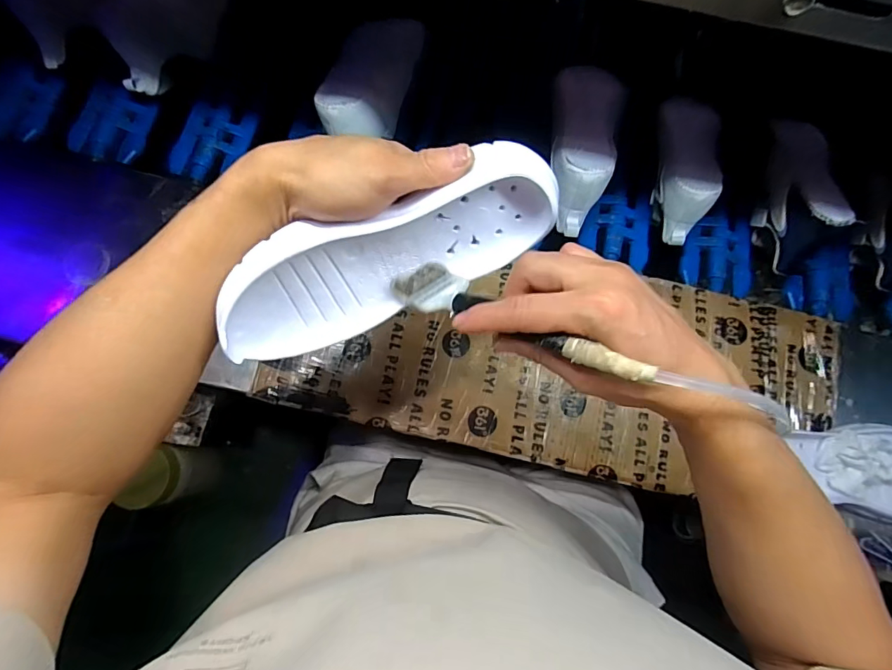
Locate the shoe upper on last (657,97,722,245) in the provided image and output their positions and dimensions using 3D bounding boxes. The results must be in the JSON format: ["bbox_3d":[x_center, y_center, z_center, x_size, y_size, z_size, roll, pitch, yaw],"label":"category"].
[{"bbox_3d":[0.312,-0.223,0.605,0.078,0.069,0.206,13,70,4],"label":"shoe upper on last"}]

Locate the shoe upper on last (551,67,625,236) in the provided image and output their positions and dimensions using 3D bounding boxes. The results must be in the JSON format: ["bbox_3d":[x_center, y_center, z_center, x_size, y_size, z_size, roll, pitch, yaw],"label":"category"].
[{"bbox_3d":[0.171,-0.243,0.574,0.075,0.070,0.226,6,84,3],"label":"shoe upper on last"}]

